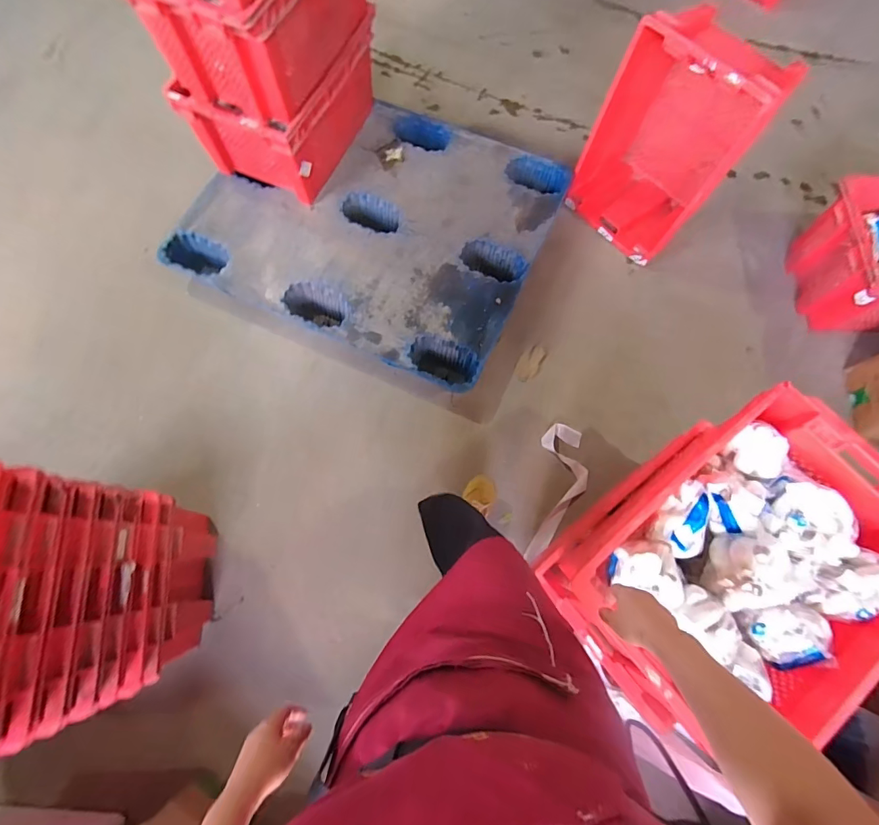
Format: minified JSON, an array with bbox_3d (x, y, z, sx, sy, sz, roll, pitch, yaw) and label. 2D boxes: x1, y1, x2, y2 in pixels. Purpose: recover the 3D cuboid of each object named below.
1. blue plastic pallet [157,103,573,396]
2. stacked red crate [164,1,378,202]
[{"bbox_3d":[-0.223,-0.703,1.621,1.177,0.144,0.972,23,74,6],"label":"blue plastic pallet"},{"bbox_3d":[-0.513,-1.089,1.527,0.400,0.330,0.593,26,74,7],"label":"stacked red crate"}]

